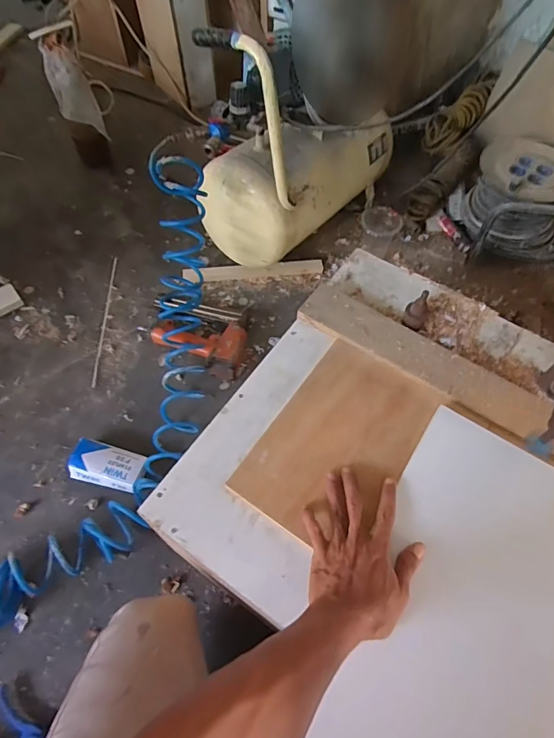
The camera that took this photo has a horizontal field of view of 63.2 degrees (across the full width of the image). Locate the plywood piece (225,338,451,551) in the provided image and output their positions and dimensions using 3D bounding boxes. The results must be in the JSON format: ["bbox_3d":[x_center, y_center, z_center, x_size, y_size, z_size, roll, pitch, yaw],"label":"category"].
[{"bbox_3d":[0.083,0.093,0.597,0.174,0.016,0.267,31,66,15],"label":"plywood piece"}]

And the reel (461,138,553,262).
[{"bbox_3d":[0.563,-0.384,1.037,0.218,0.161,0.275,8,59,3],"label":"reel"}]

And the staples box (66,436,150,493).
[{"bbox_3d":[-0.300,0.173,0.802,0.137,0.036,0.069,13,60,6],"label":"staples box"}]

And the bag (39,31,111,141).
[{"bbox_3d":[-0.489,-0.667,1.089,0.096,0.224,0.048,-22,62,-14],"label":"bag"}]

